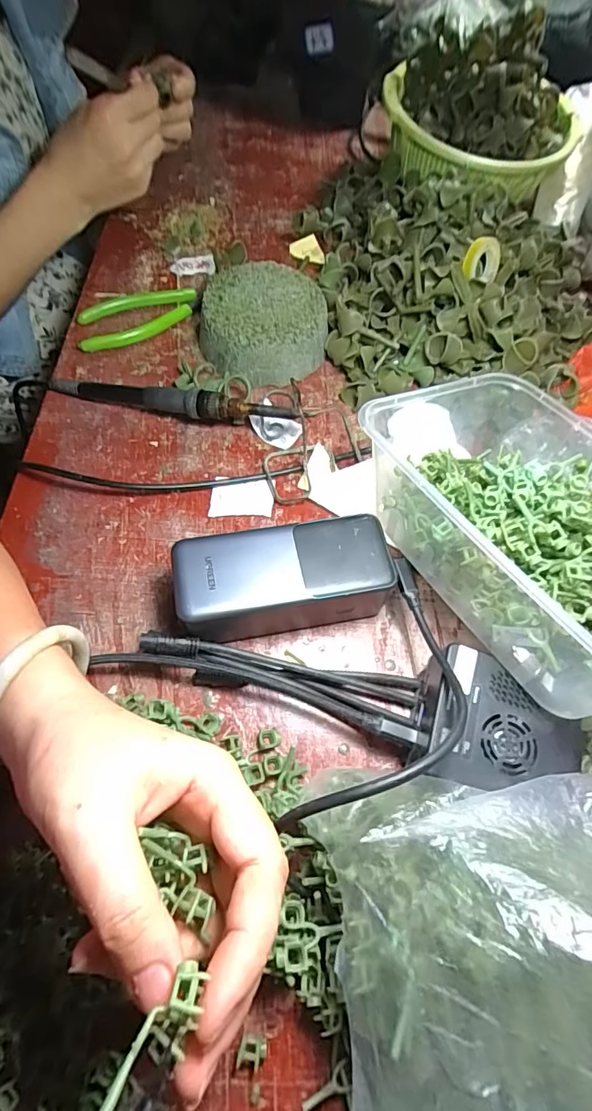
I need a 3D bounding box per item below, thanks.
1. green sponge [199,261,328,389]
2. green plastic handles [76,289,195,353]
[{"bbox_3d":[-0.027,-0.198,0.405,0.103,0.046,0.102,-1,64,-3],"label":"green sponge"},{"bbox_3d":[-0.140,-0.211,0.422,0.110,0.012,0.050,-28,68,-16],"label":"green plastic handles"}]

